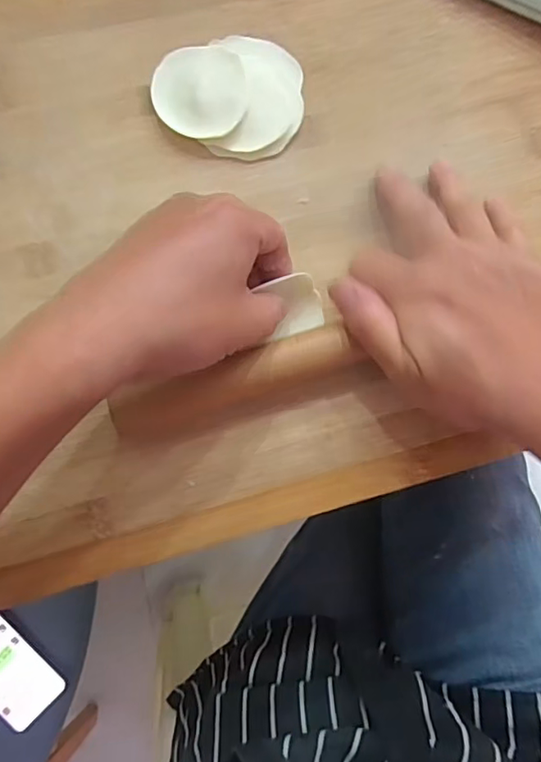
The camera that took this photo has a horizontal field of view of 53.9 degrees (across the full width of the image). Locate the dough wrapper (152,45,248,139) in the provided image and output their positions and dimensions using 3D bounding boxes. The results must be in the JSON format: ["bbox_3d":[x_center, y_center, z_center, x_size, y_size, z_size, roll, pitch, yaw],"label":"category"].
[{"bbox_3d":[-0.044,-0.180,0.329,0.056,0.005,0.061,-8,80,1],"label":"dough wrapper"}]

